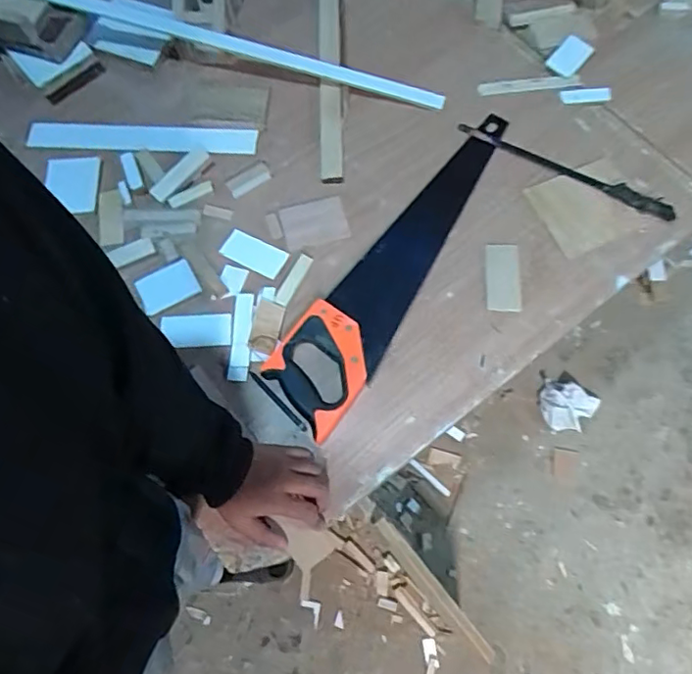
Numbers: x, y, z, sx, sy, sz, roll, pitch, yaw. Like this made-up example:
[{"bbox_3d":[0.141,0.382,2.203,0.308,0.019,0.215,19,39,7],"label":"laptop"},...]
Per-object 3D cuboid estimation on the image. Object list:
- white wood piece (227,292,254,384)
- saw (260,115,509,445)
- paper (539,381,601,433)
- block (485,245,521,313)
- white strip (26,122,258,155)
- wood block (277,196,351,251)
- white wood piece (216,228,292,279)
[{"bbox_3d":[-0.134,-0.001,0.753,0.026,0.011,0.115,2,69,2],"label":"white wood piece"},{"bbox_3d":[0.075,-0.114,0.777,0.115,0.022,0.512,31,73,12],"label":"saw"},{"bbox_3d":[0.544,0.172,1.454,0.135,0.043,0.125,34,74,13],"label":"paper"},{"bbox_3d":[0.207,-0.079,0.770,0.043,0.010,0.101,5,69,3],"label":"block"},{"bbox_3d":[-0.307,-0.299,0.883,0.341,0.011,0.046,2,69,2],"label":"white strip"},{"bbox_3d":[-0.044,-0.156,0.807,0.086,0.007,0.069,-14,69,-4],"label":"wood block"},{"bbox_3d":[-0.125,-0.114,0.797,0.087,0.005,0.045,26,72,11],"label":"white wood piece"}]

